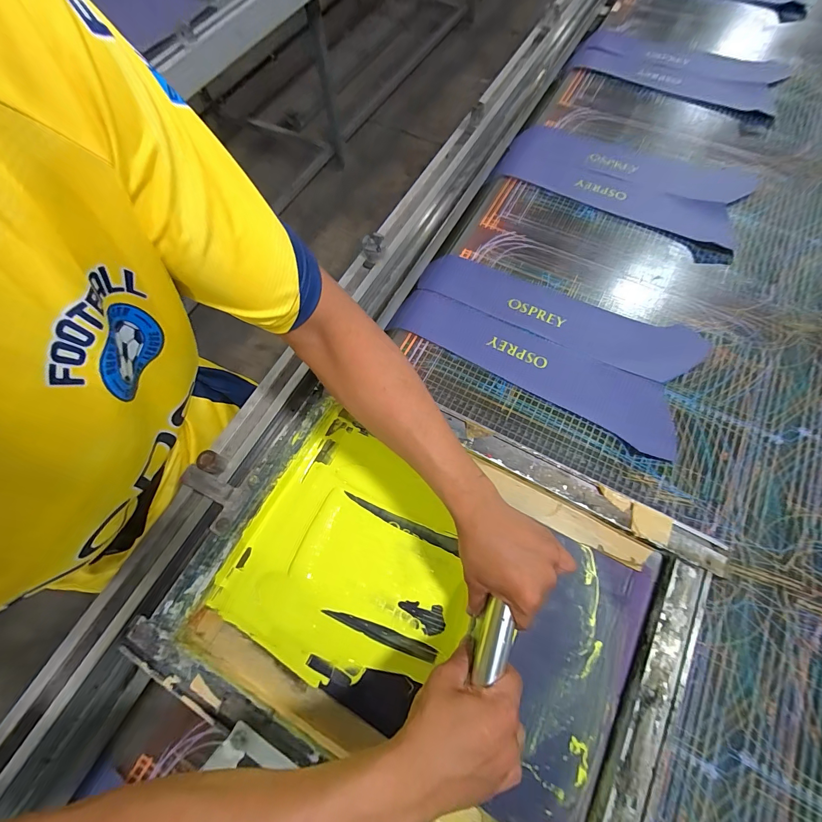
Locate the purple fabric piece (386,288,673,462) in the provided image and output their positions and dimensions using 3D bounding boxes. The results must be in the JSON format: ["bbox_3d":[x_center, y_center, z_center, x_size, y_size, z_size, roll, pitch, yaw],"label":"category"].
[{"bbox_3d":[0.172,-0.074,0.545,0.428,0.007,0.111,25,71,12],"label":"purple fabric piece"}]

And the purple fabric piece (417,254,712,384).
[{"bbox_3d":[0.225,-0.151,0.577,0.438,0.010,0.107,22,69,11],"label":"purple fabric piece"}]

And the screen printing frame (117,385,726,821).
[{"bbox_3d":[0.023,0.217,0.420,0.540,0.029,0.416,26,71,12],"label":"screen printing frame"}]

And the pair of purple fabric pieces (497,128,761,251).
[{"bbox_3d":[0.397,-0.451,0.696,0.442,0.009,0.208,26,71,12],"label":"pair of purple fabric pieces"}]

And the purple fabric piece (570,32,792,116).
[{"bbox_3d":[0.615,-0.810,0.843,0.448,0.021,0.219,28,72,13],"label":"purple fabric piece"}]

